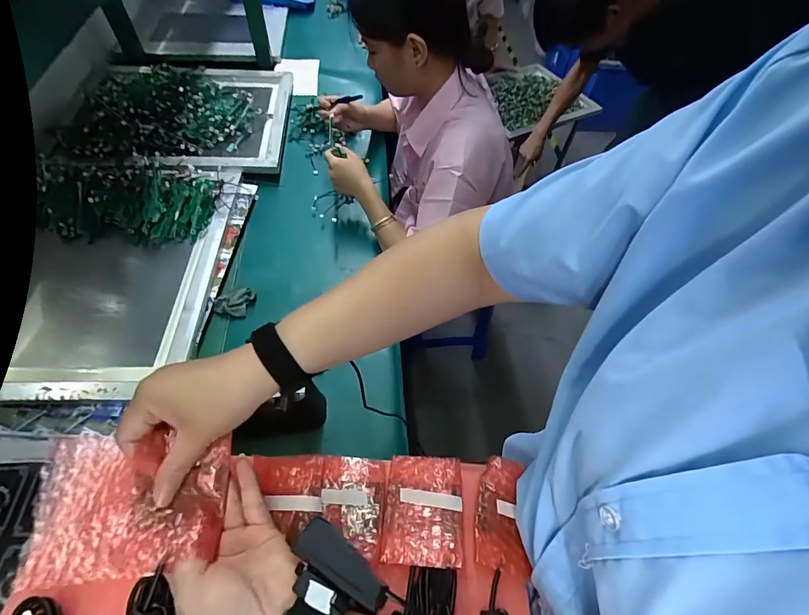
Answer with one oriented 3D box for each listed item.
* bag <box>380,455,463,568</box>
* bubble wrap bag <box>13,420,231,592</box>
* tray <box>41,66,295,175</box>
[{"bbox_3d":[0.018,0.186,0.370,0.070,0.021,0.091,6,56,0],"label":"bag"},{"bbox_3d":[-0.209,0.144,0.298,0.133,0.036,0.098,-1,57,-5],"label":"bubble wrap bag"},{"bbox_3d":[-0.521,-0.470,0.945,0.447,0.113,0.380,-2,57,-5],"label":"tray"}]

